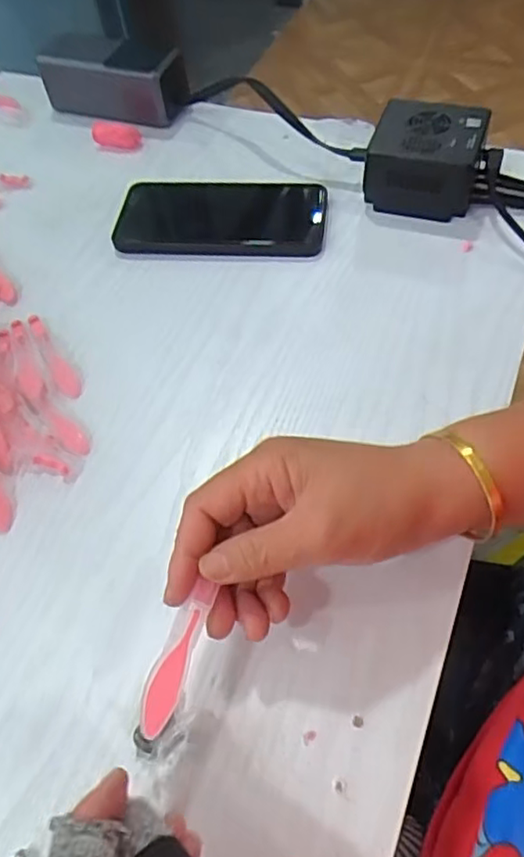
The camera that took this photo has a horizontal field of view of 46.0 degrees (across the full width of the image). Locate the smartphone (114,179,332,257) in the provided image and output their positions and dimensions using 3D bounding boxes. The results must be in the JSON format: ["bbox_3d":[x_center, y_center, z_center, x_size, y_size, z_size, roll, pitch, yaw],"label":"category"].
[{"bbox_3d":[-0.032,-0.168,0.488,0.161,0.013,0.085,2,56,6],"label":"smartphone"}]

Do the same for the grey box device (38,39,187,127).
[{"bbox_3d":[-0.140,-0.332,0.586,0.147,0.058,0.054,19,59,17],"label":"grey box device"}]

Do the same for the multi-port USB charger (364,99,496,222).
[{"bbox_3d":[0.124,-0.204,0.470,0.082,0.056,0.069,16,58,15],"label":"multi-port USB charger"}]

